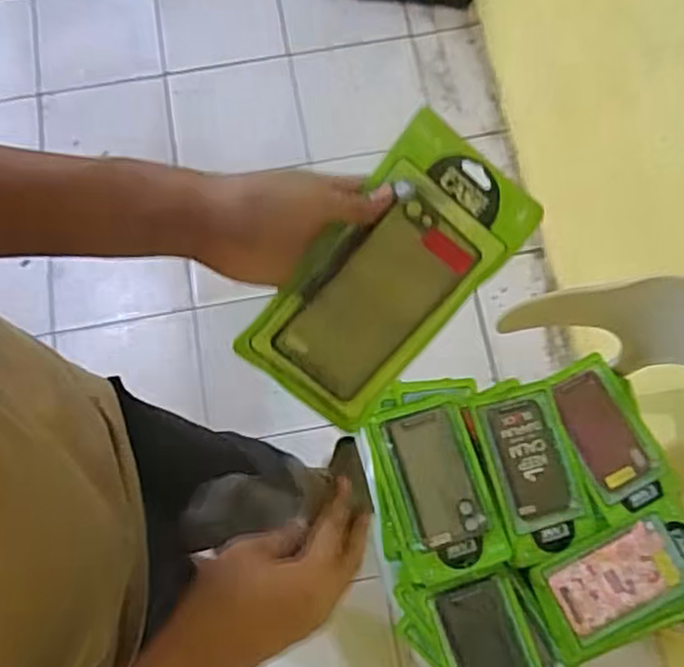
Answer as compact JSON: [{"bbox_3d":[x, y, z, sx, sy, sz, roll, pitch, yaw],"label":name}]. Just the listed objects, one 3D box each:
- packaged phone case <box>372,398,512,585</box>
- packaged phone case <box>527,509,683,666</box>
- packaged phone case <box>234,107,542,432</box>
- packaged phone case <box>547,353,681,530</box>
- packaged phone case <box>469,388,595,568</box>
[{"bbox_3d":[0.117,0.191,0.869,0.118,0.016,0.203,-15,74,-4],"label":"packaged phone case"},{"bbox_3d":[0.346,0.301,0.849,0.215,0.012,0.129,-17,74,-4],"label":"packaged phone case"},{"bbox_3d":[0.030,-0.036,0.480,0.105,0.010,0.205,38,100,-14],"label":"packaged phone case"},{"bbox_3d":[0.343,0.134,0.910,0.110,0.020,0.199,-23,75,-6],"label":"packaged phone case"},{"bbox_3d":[0.237,0.174,0.885,0.111,0.015,0.200,-13,74,-3],"label":"packaged phone case"}]

